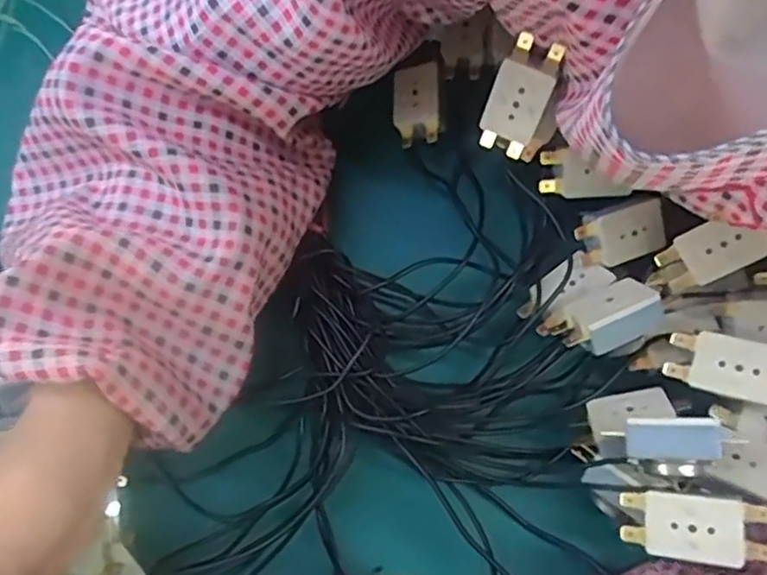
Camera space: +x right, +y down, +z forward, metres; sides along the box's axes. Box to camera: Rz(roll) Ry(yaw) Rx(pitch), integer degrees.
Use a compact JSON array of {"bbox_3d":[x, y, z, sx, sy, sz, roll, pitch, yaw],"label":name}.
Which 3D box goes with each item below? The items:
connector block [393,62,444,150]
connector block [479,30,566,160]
[{"bbox_3d":[0.019,-0.105,0.380,0.026,0.015,0.045,-4,74,1],"label":"connector block"},{"bbox_3d":[0.065,-0.091,0.323,0.028,0.056,0.010,23,43,6],"label":"connector block"}]

